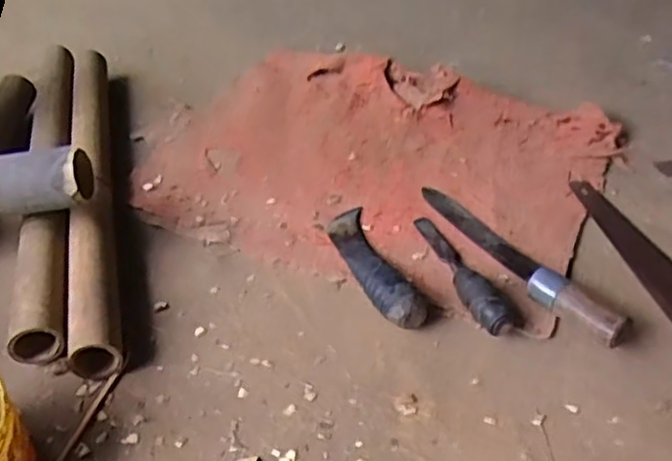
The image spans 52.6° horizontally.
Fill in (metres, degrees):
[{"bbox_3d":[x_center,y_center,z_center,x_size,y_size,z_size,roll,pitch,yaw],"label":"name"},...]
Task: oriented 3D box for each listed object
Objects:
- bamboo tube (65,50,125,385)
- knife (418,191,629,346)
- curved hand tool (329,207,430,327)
[{"bbox_3d":[-0.327,-0.076,0.917,0.062,0.059,0.659,-12,43,-9],"label":"bamboo tube"},{"bbox_3d":[0.203,0.023,0.788,0.053,0.041,0.328,-21,45,-19],"label":"knife"},{"bbox_3d":[0.042,0.031,0.787,0.054,0.042,0.210,-18,44,-16],"label":"curved hand tool"}]

